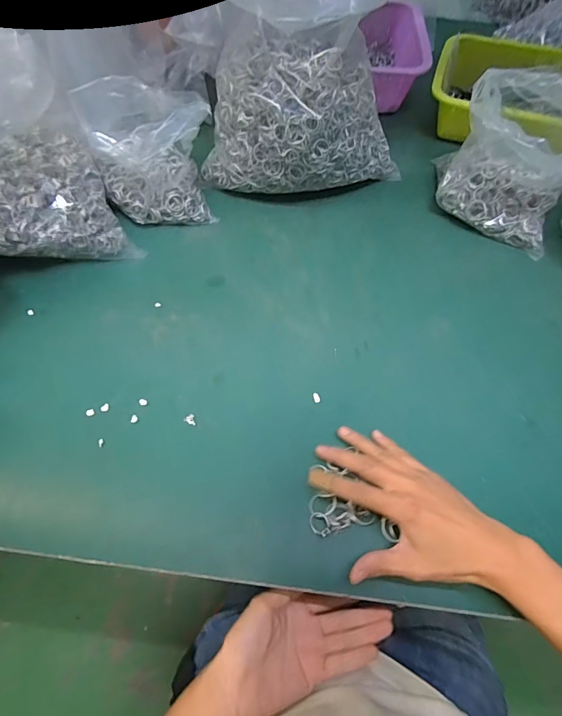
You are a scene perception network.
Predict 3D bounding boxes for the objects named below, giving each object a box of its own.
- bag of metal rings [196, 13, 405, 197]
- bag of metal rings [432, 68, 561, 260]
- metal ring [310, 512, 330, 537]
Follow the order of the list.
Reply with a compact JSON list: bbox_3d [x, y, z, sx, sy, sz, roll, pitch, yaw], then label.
[{"bbox_3d":[0.026,-0.291,0.517,0.257,0.172,0.132,4,62,2],"label":"bag of metal rings"},{"bbox_3d":[0.280,-0.226,0.483,0.150,0.155,0.106,30,66,15],"label":"bag of metal rings"},{"bbox_3d":[0.034,0.143,0.352,0.015,0.006,0.020,-31,66,-15],"label":"metal ring"}]

